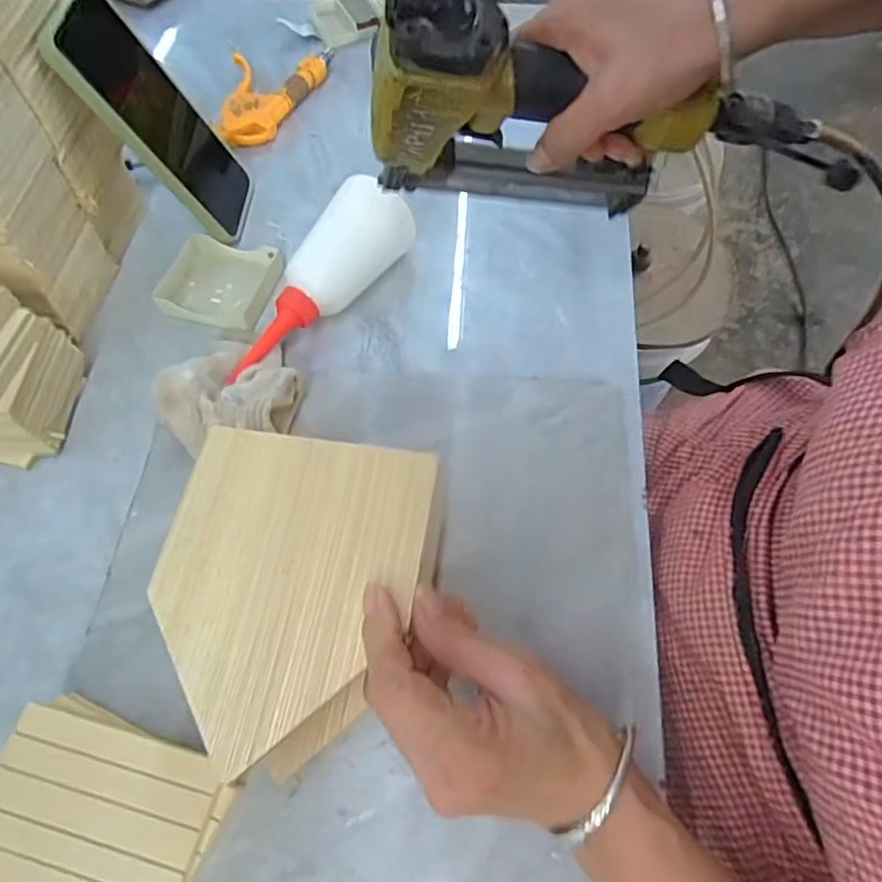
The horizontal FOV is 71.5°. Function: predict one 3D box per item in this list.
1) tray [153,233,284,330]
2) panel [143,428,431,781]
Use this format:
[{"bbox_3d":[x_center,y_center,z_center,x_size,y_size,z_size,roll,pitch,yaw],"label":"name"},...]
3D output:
[{"bbox_3d":[-0.168,-0.122,0.468,0.083,0.014,0.073,11,63,8],"label":"tray"},{"bbox_3d":[-0.070,0.062,0.275,0.114,0.007,0.141,7,62,6],"label":"panel"}]

